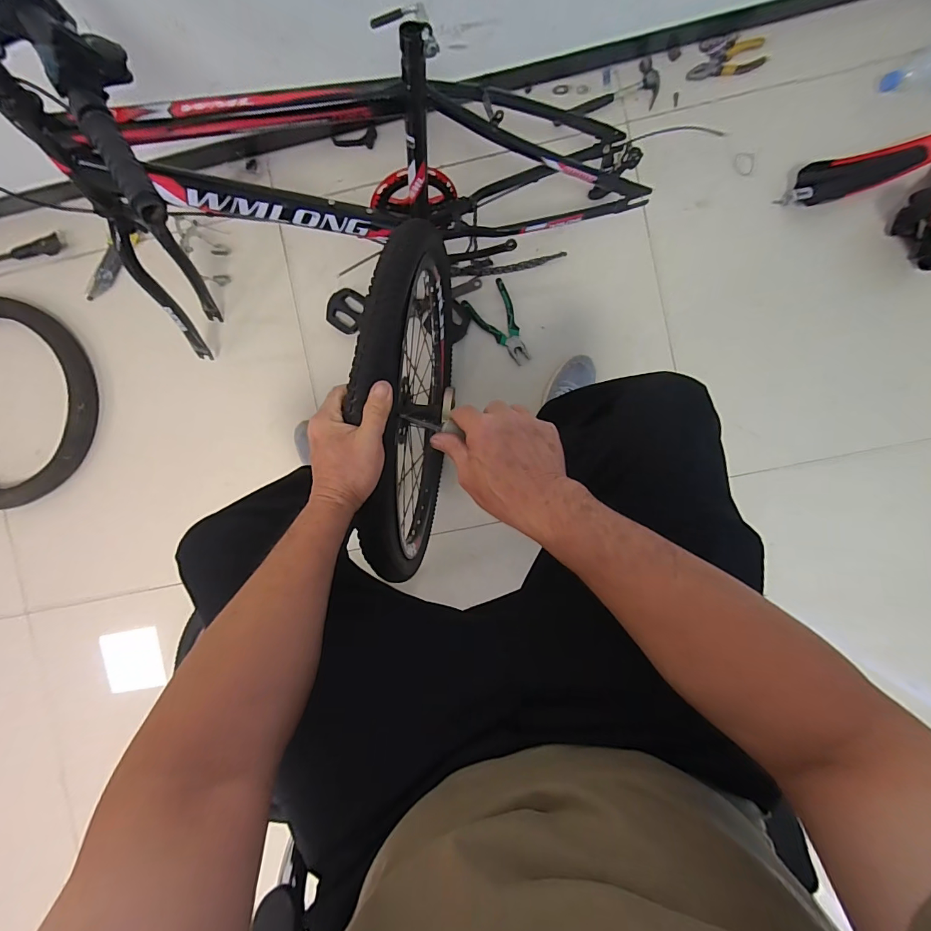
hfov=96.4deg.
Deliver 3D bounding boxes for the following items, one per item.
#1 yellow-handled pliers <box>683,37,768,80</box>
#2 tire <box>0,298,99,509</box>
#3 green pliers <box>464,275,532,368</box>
[{"bbox_3d":[0.533,-0.820,0.845,0.152,0.019,0.063,-15,91,4],"label":"yellow-handled pliers"},{"bbox_3d":[-1.076,-0.147,0.951,0.464,0.053,0.453,0,88,-7],"label":"tire"},{"bbox_3d":[0.081,-0.305,0.908,0.095,0.021,0.178,-32,89,4],"label":"green pliers"}]

